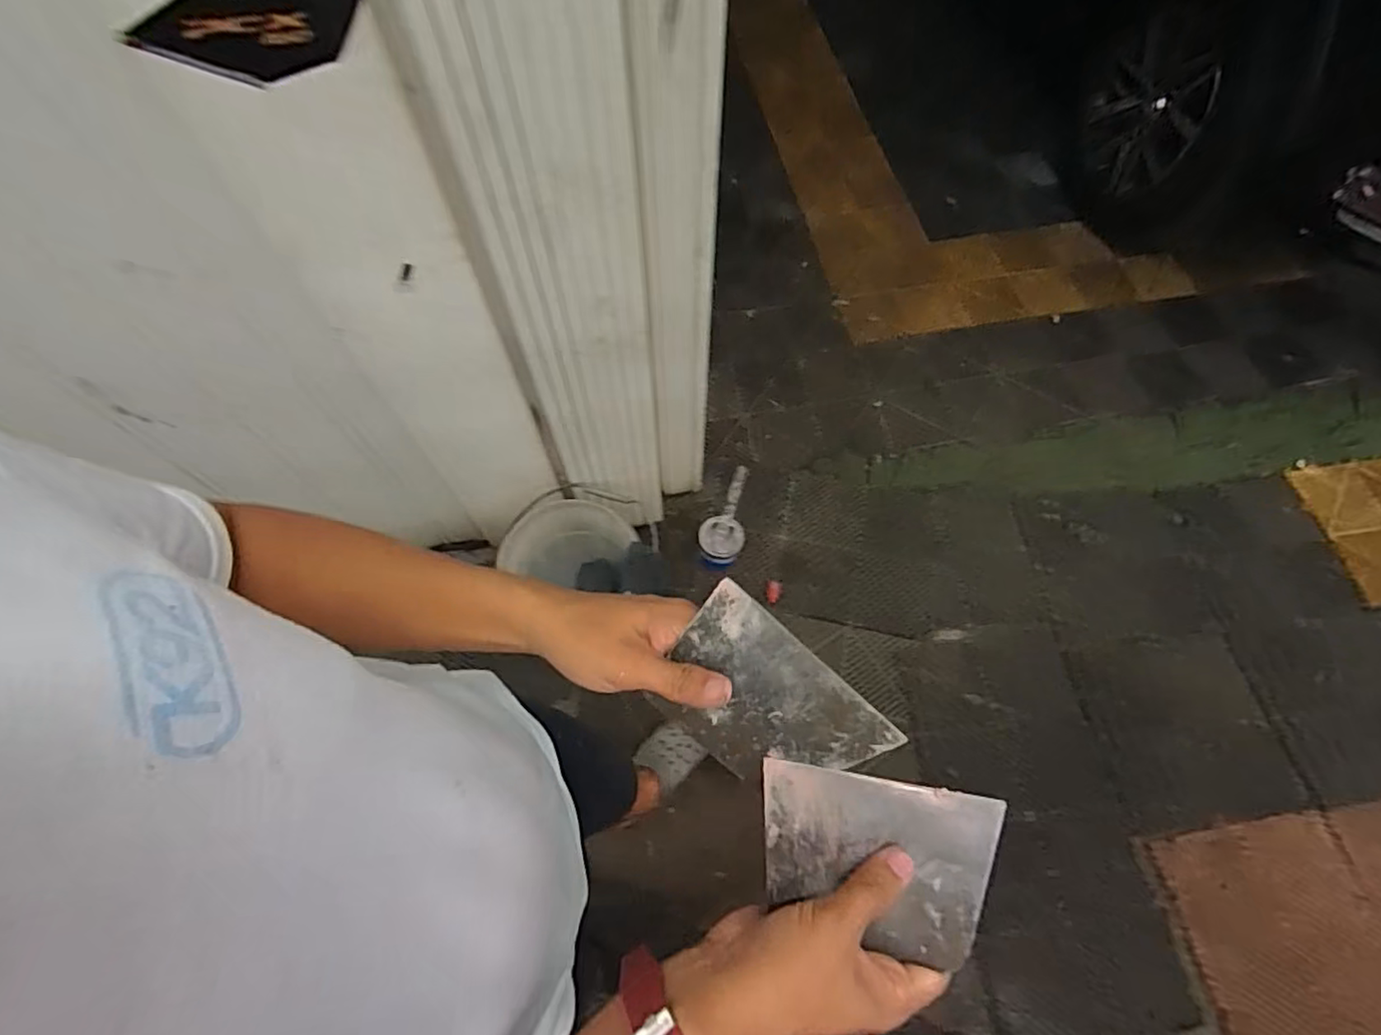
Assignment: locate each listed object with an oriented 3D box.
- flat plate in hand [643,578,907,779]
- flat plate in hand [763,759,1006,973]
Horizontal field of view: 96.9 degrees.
[{"bbox_3d":[0.044,0.117,0.378,0.140,0.004,0.099,40,111,-6],"label":"flat plate in hand"},{"bbox_3d":[0.112,0.209,0.372,0.138,0.005,0.093,8,77,6],"label":"flat plate in hand"}]

